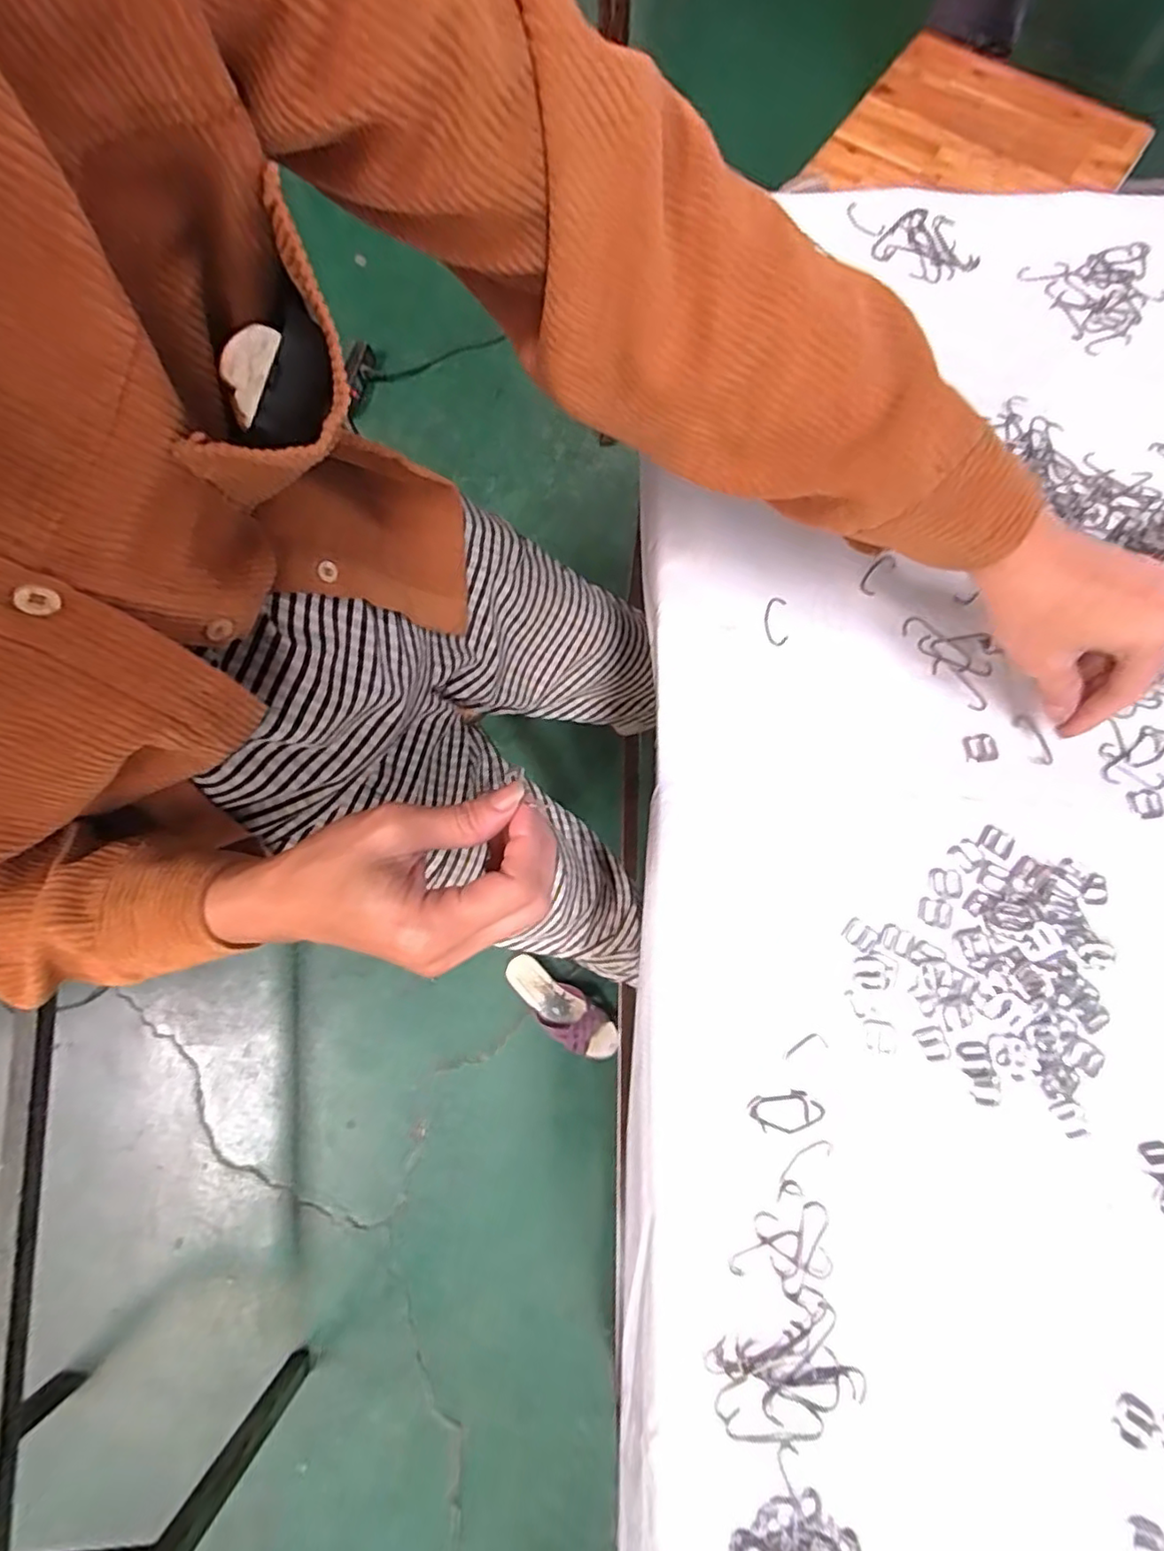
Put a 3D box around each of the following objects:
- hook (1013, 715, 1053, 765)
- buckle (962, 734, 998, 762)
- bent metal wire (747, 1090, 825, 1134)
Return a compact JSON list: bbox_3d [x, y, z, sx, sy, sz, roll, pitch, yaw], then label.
[{"bbox_3d":[0.268,-0.021,0.368,0.012,0.004,0.032,-14,77,-3],"label":"hook"},{"bbox_3d":[0.236,-0.016,0.368,0.019,0.004,0.016,-7,76,-1],"label":"buckle"},{"bbox_3d":[0.107,0.176,0.324,0.037,0.004,0.019,-10,76,-2],"label":"bent metal wire"}]

